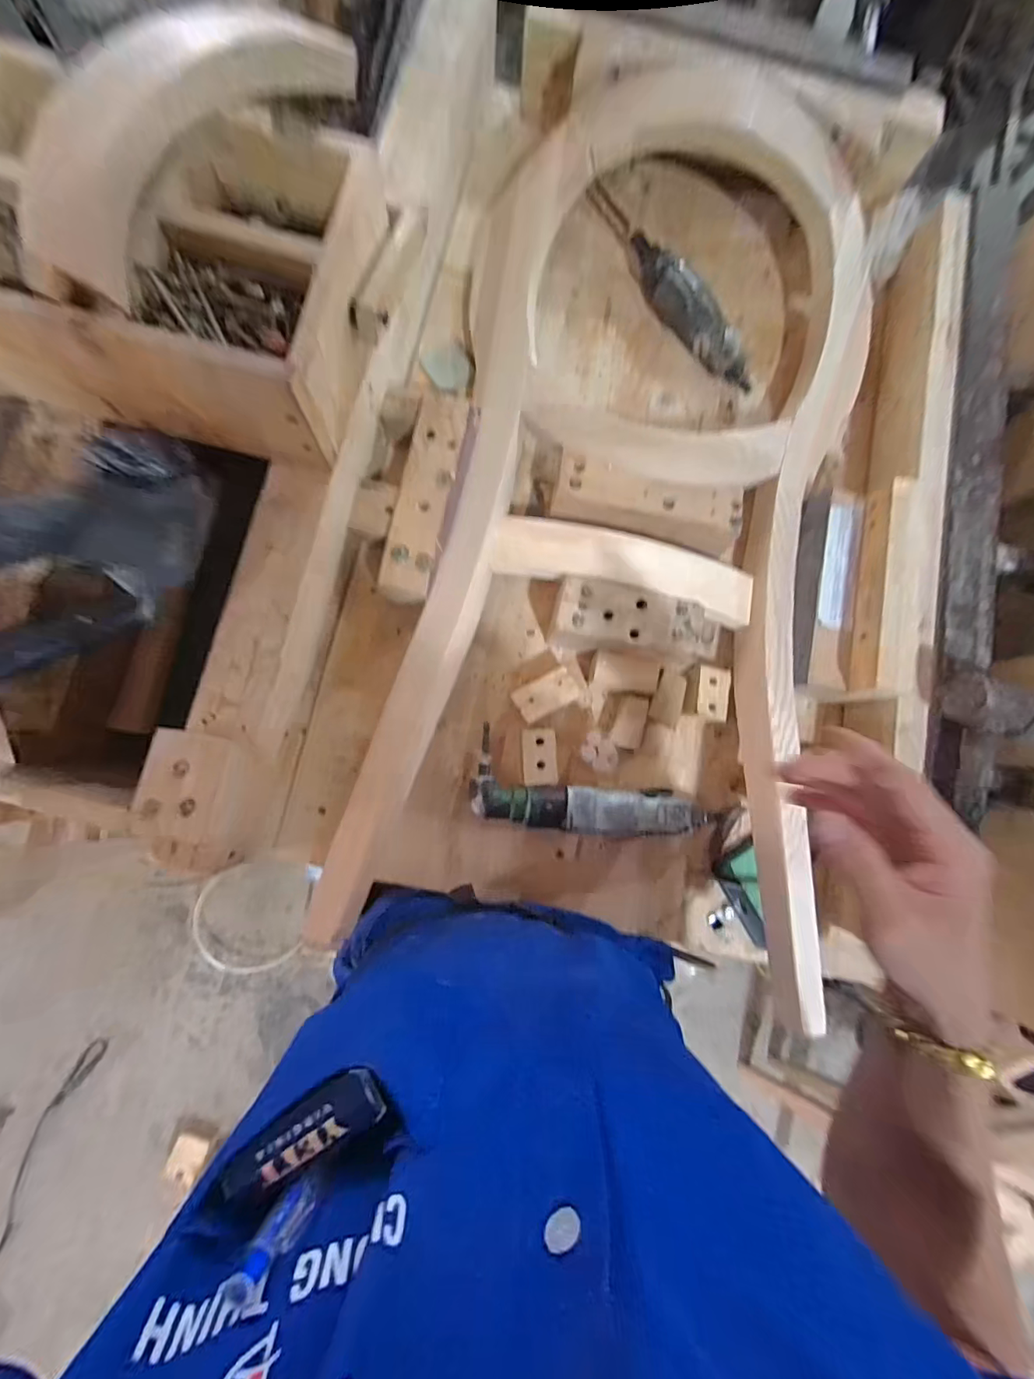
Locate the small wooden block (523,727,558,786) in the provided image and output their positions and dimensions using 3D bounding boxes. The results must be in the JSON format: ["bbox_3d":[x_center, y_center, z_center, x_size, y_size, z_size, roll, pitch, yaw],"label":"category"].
[{"bbox_3d":[0.023,0.070,0.524,0.034,0.026,0.058,-2,82,-5],"label":"small wooden block"}]

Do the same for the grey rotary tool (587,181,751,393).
[{"bbox_3d":[0.181,-0.500,0.609,0.051,0.041,0.320,-33,85,-8],"label":"grey rotary tool"}]

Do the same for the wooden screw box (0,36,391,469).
[{"bbox_3d":[-0.274,-0.339,0.396,0.290,0.105,0.234,11,81,-3],"label":"wooden screw box"}]

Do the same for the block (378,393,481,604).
[{"bbox_3d":[-0.092,-0.197,0.533,0.062,0.049,0.226,12,81,-3],"label":"block"}]

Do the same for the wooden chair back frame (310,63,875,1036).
[{"bbox_3d":[0.147,-0.232,0.514,0.467,0.110,0.957,13,81,-3],"label":"wooden chair back frame"}]

